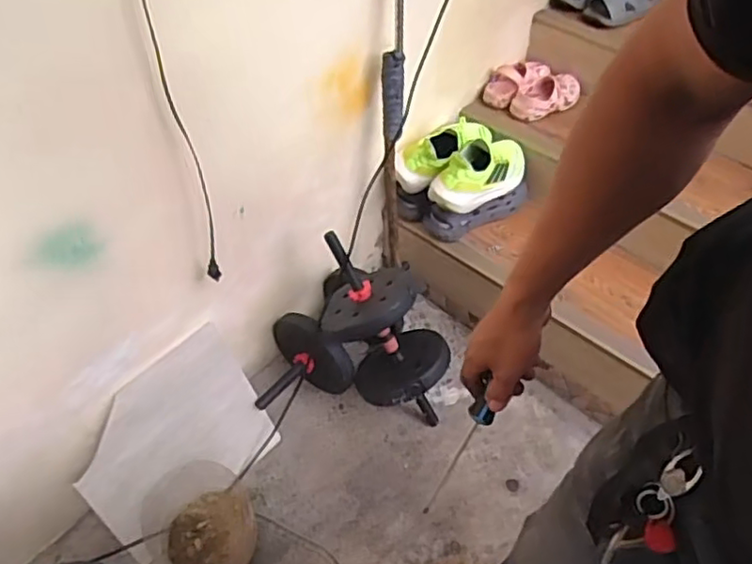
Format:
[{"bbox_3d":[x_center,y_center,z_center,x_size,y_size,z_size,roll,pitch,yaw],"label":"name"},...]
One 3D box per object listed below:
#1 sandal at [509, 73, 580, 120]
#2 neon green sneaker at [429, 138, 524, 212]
[{"bbox_3d":[0.422,-0.458,1.622,0.189,0.066,0.093,-18,51,-17],"label":"sandal"},{"bbox_3d":[0.242,-0.248,1.446,0.091,0.124,0.293,36,44,27],"label":"neon green sneaker"}]

